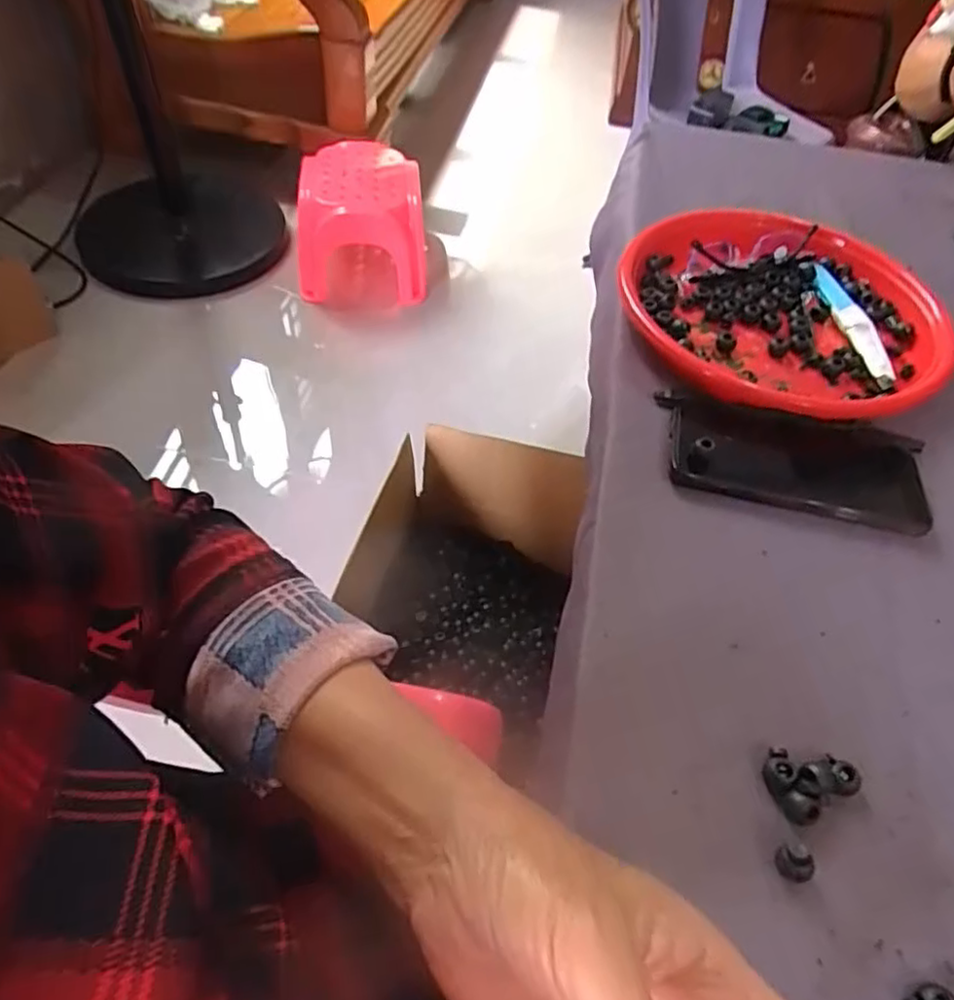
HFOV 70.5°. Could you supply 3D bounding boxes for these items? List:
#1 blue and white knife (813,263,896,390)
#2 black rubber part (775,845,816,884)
[{"bbox_3d":[0.309,-0.150,0.555,0.024,0.010,0.151,3,52,-4],"label":"blue and white knife"},{"bbox_3d":[0.139,0.160,0.296,0.012,0.017,0.012,6,52,-2],"label":"black rubber part"}]

